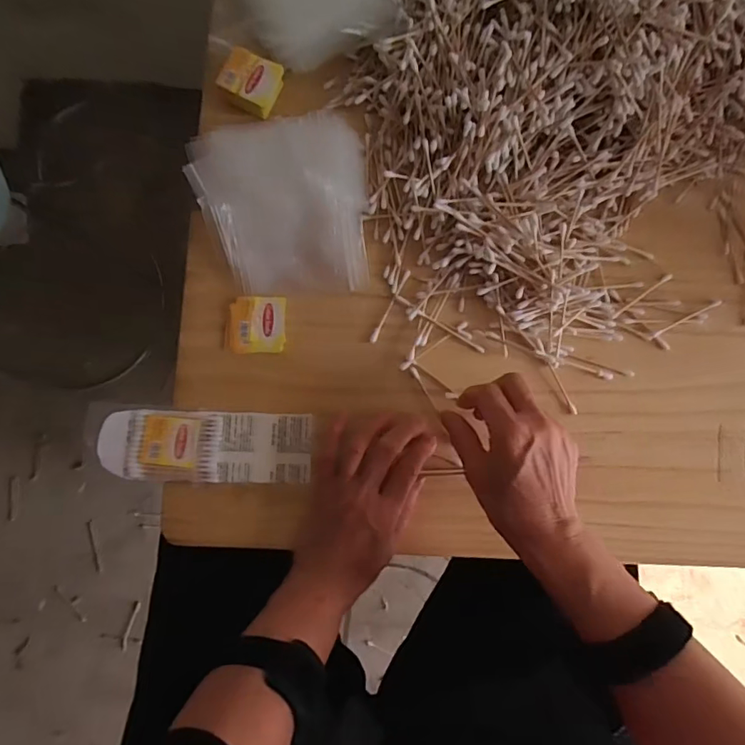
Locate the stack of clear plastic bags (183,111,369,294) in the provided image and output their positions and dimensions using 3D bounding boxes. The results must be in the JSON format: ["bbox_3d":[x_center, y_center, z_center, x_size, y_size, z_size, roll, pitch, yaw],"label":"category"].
[{"bbox_3d":[-0.078,-0.144,0.429,0.143,0.037,0.144,-4,85,0],"label":"stack of clear plastic bags"}]

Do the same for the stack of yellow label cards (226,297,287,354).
[{"bbox_3d":[-0.101,-0.041,0.436,0.050,0.004,0.048,-2,85,0],"label":"stack of yellow label cards"}]

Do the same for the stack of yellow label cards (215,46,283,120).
[{"bbox_3d":[-0.109,-0.260,0.453,0.045,0.020,0.048,27,85,3],"label":"stack of yellow label cards"}]

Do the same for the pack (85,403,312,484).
[{"bbox_3d":[-0.144,0.061,0.420,0.182,0.015,0.060,4,85,-4],"label":"pack"}]

